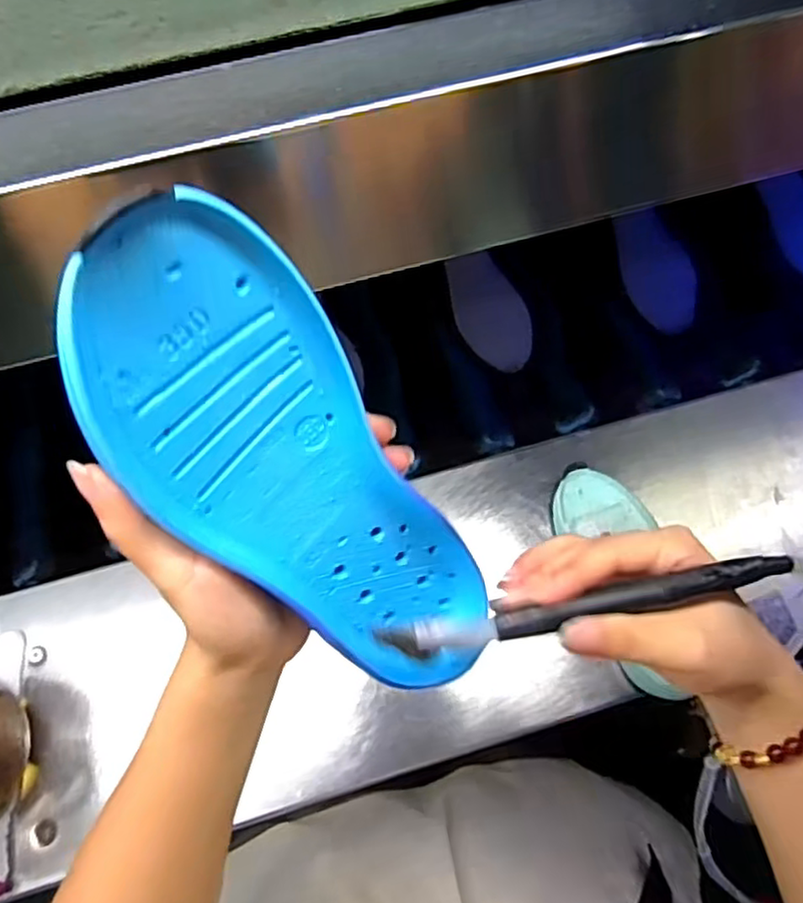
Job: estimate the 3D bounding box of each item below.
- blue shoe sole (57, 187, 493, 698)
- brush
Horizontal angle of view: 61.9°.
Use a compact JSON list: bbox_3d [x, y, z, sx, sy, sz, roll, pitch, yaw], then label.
[{"bbox_3d":[-0.035,0.016,0.261,0.087,0.229,0.031,-46,35,-16],"label":"blue shoe sole"},{"bbox_3d":[0.077,0.066,0.286,0.173,0.018,0.016,-13,66,6],"label":"brush"}]

